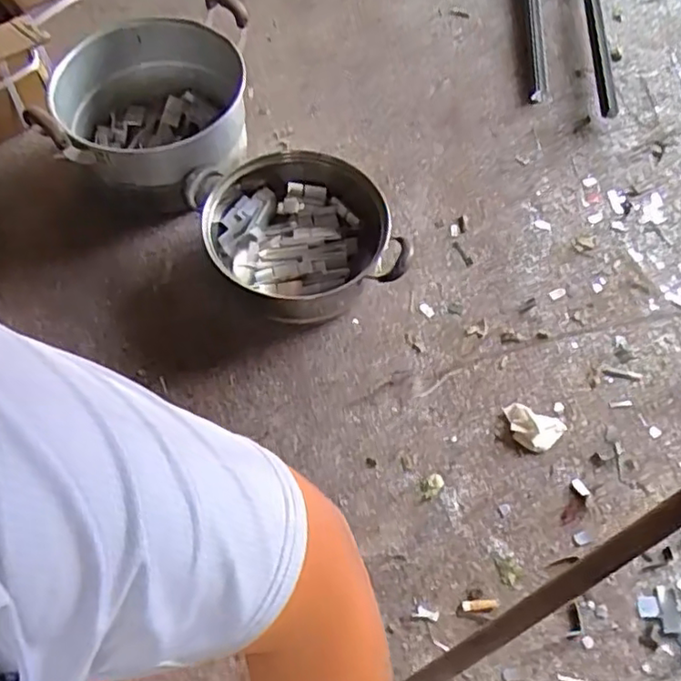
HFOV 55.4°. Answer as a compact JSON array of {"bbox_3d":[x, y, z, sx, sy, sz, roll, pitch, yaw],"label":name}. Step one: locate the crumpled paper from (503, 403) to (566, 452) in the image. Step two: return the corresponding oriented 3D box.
[{"bbox_3d":[0.267,0.122,0.897,0.084,0.019,0.055,16,62,7],"label":"crumpled paper"}]

